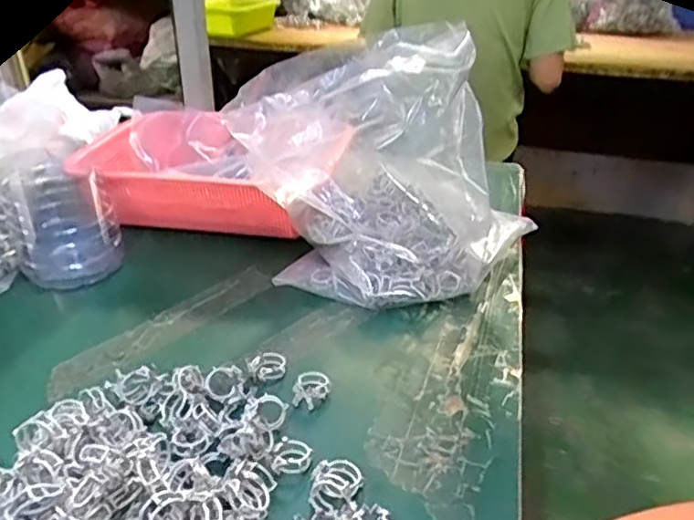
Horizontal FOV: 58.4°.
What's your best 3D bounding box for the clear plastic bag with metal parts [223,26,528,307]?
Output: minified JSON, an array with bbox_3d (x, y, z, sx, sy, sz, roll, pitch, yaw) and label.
[{"bbox_3d":[0.041,-0.084,0.590,0.256,0.214,0.160,9,30,16],"label":"clear plastic bag with metal parts"}]

